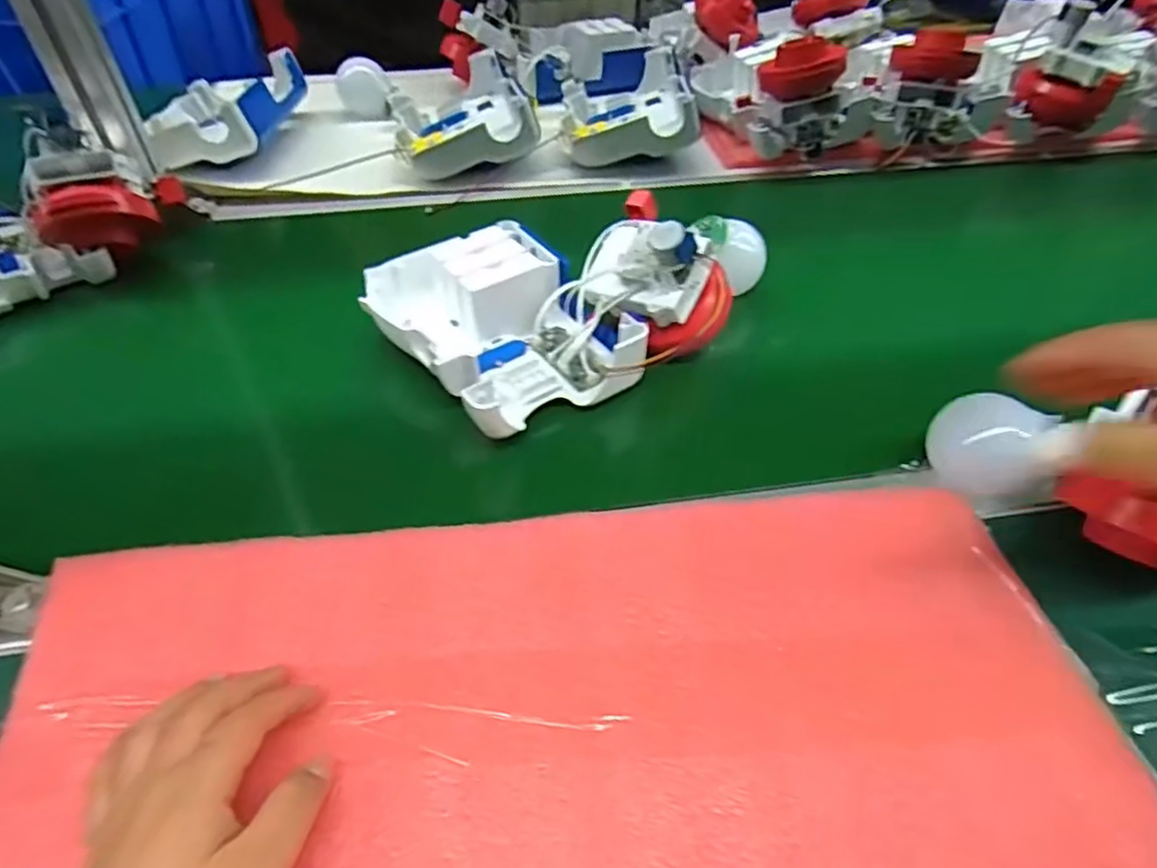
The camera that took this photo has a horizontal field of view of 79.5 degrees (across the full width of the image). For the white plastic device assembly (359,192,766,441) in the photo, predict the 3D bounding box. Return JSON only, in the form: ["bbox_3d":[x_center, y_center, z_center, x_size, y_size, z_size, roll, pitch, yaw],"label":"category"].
[{"bbox_3d":[0.002,-0.124,0.504,0.273,0.087,0.170,-26,52,-22],"label":"white plastic device assembly"}]

